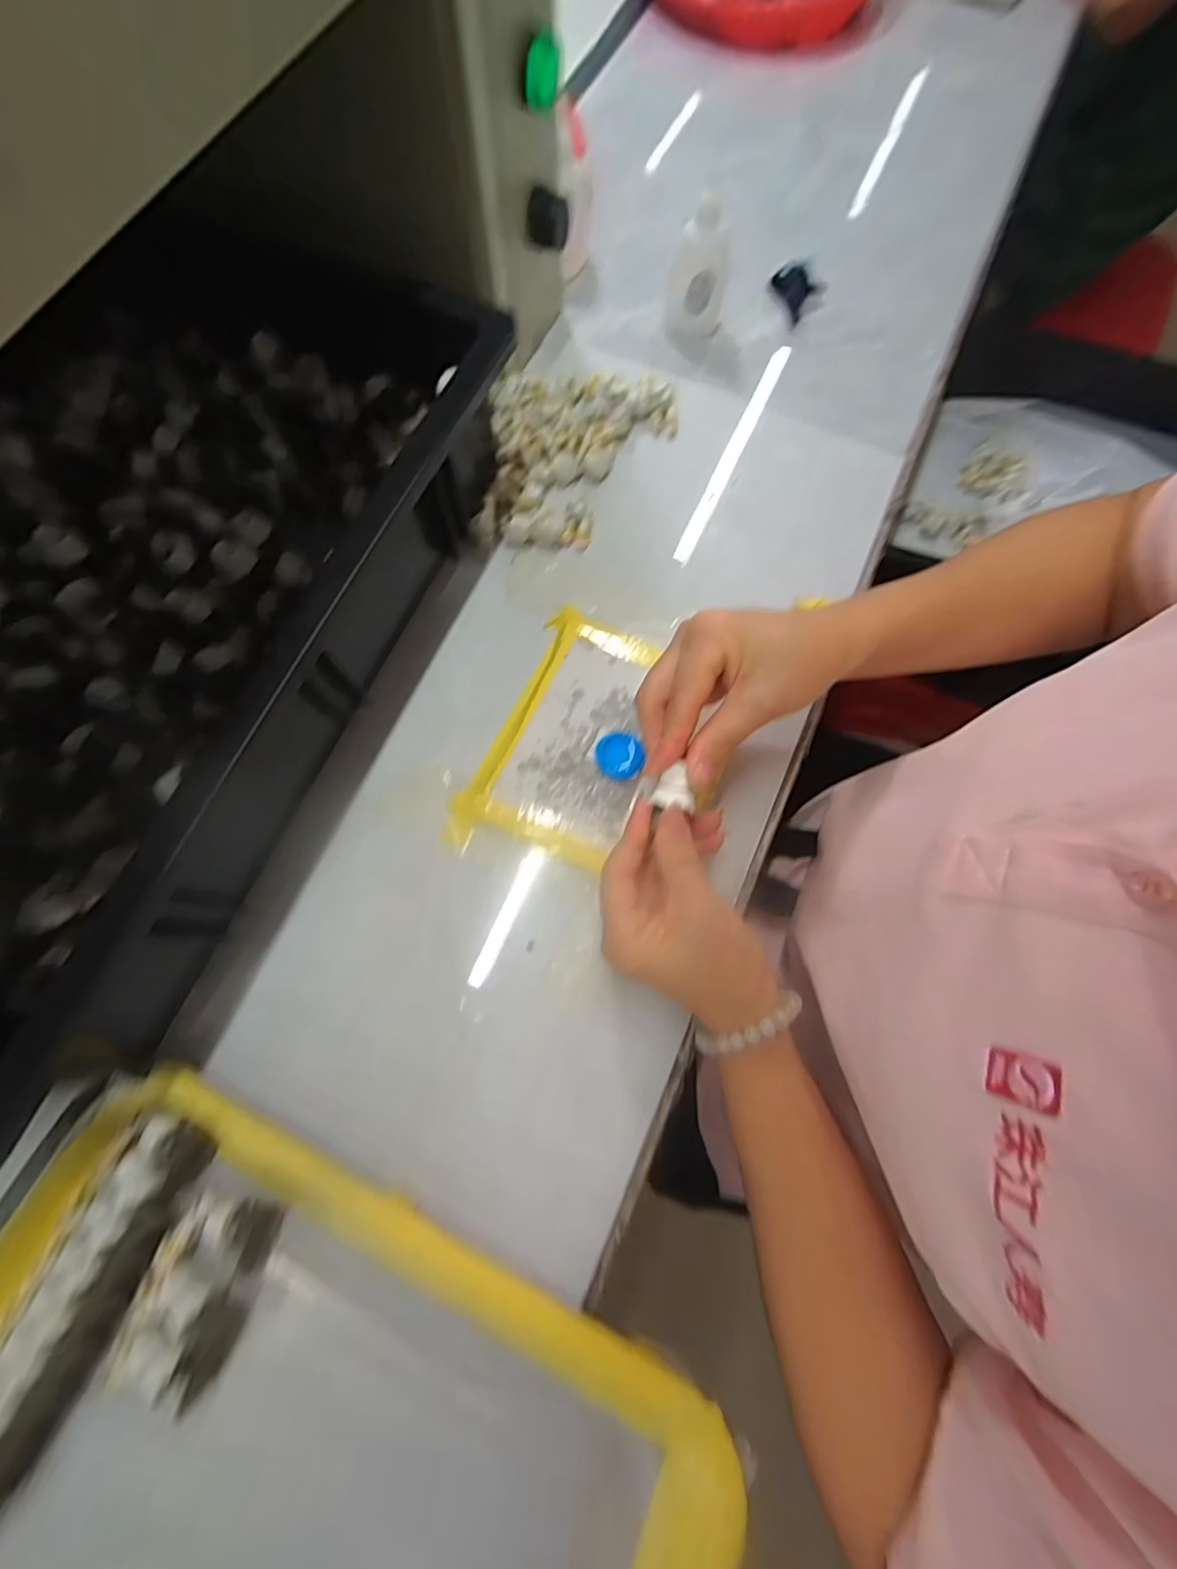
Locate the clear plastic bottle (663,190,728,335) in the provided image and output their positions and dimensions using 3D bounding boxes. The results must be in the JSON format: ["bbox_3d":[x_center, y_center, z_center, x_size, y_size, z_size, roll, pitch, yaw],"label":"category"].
[{"bbox_3d":[0.082,-0.376,0.414,0.038,0.074,0.028,-17,76,-5],"label":"clear plastic bottle"}]

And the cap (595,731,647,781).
[{"bbox_3d":[0.019,-0.018,0.337,0.030,0.016,0.027,25,76,6],"label":"cap"}]

